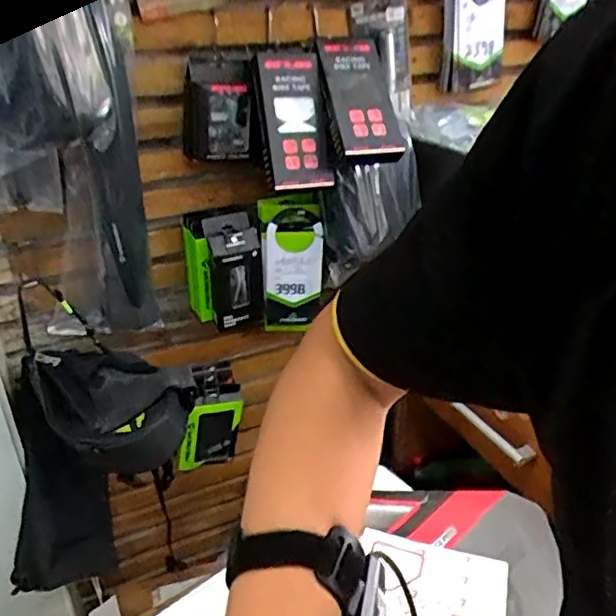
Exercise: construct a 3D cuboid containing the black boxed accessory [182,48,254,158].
[{"bbox_3d":[-0.130,-0.299,0.887,0.097,0.151,0.043,-11,18,-32],"label":"black boxed accessory"}]

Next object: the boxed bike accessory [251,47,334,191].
[{"bbox_3d":[-0.022,-0.281,0.882,0.096,0.208,0.043,-8,-2,-13],"label":"boxed bike accessory"}]

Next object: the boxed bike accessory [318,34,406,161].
[{"bbox_3d":[0.081,-0.315,0.902,0.103,0.050,0.229,-6,65,-10],"label":"boxed bike accessory"}]

